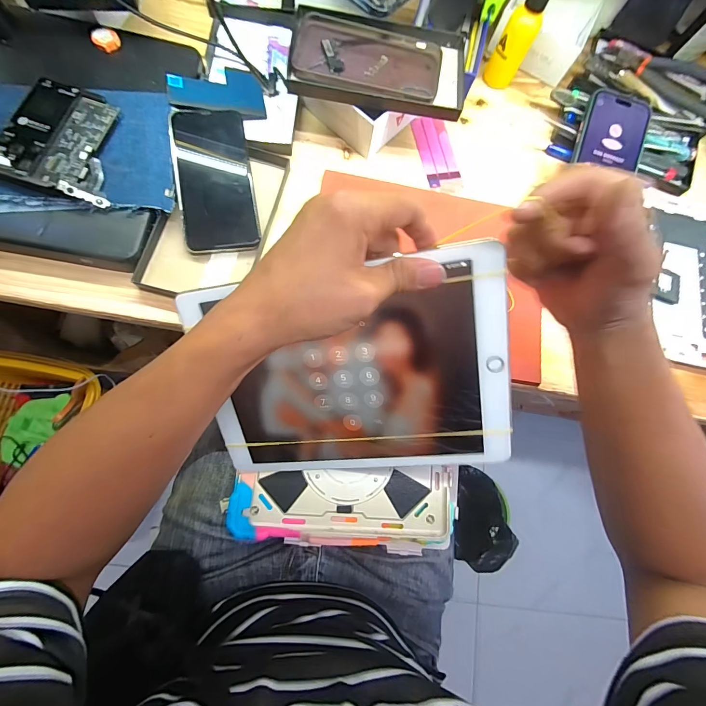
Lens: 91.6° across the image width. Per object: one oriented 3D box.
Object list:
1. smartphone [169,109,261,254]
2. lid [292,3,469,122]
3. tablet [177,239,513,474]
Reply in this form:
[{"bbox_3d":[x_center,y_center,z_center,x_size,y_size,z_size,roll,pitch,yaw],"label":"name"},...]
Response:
[{"bbox_3d":[-0.134,-0.168,0.332,0.070,0.010,0.136,-9,79,-9],"label":"smartphone"},{"bbox_3d":[0.028,-0.298,0.351,0.176,0.020,0.100,7,77,-5],"label":"lid"},{"bbox_3d":[-0.004,0.022,0.265,0.231,0.006,0.168,-7,111,12],"label":"tablet"}]

